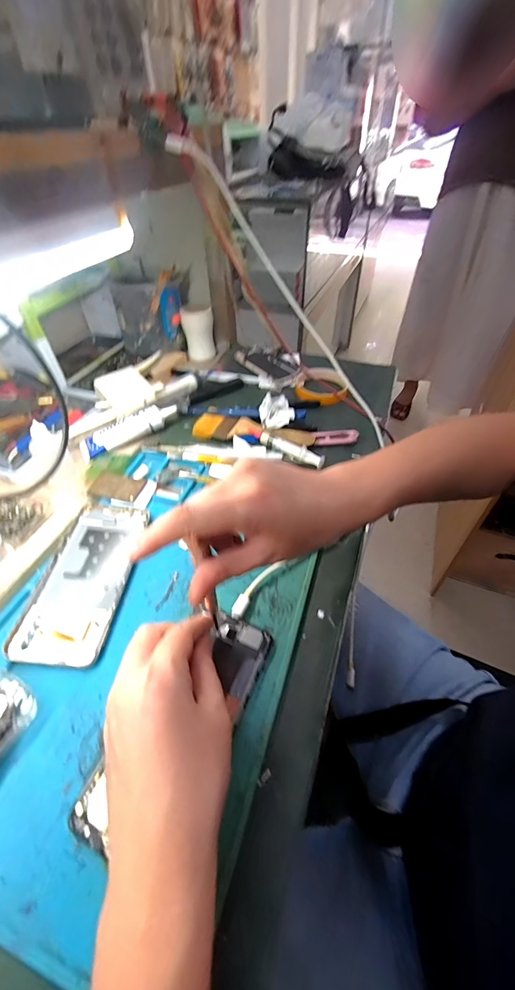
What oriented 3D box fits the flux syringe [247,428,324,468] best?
[{"bbox_3d":[0.033,-0.065,0.459,0.115,0.010,0.020,33,55,29],"label":"flux syringe"}]

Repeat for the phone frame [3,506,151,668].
[{"bbox_3d":[-0.158,0.073,0.338,0.074,0.010,0.161,4,46,5],"label":"phone frame"}]

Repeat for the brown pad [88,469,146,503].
[{"bbox_3d":[-0.164,-0.010,0.420,0.061,0.005,0.036,12,48,12],"label":"brown pad"}]

